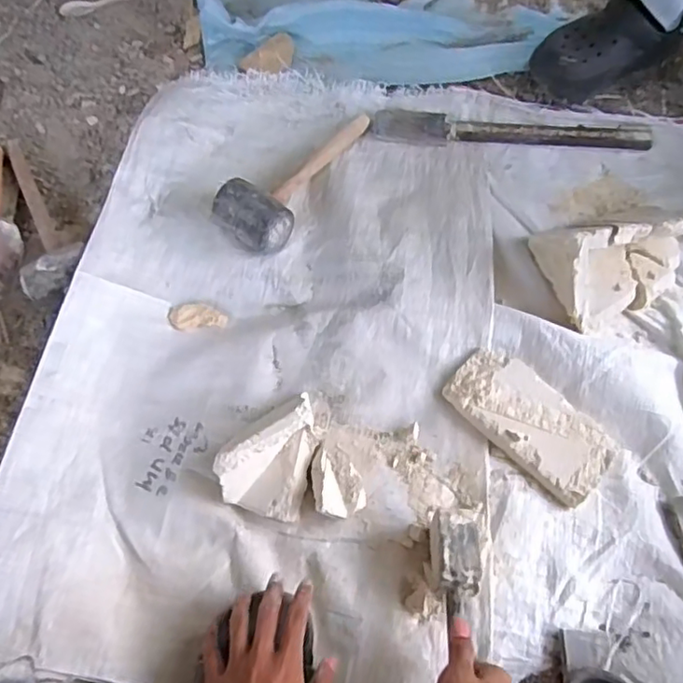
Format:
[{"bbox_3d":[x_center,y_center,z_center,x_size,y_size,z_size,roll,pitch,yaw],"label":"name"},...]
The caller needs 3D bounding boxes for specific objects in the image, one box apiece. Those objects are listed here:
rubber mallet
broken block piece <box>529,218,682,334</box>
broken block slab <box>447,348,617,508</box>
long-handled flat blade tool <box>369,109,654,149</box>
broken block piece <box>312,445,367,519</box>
[{"bbox_3d":[-0.060,-0.238,0.851,0.098,0.076,0.291,27,56,12],"label":"rubber mallet"},{"bbox_3d":[0.366,-0.114,0.773,0.193,0.075,0.154,-14,66,-6],"label":"broken block piece"},{"bbox_3d":[0.222,0.092,0.708,0.197,0.019,0.102,42,72,17],"label":"broken block slab"},{"bbox_3d":[0.257,-0.315,0.911,0.418,0.017,0.057,4,66,2],"label":"long-handled flat blade tool"},{"bbox_3d":[-0.005,0.151,0.660,0.055,0.047,0.082,-10,66,-4],"label":"broken block piece"}]

